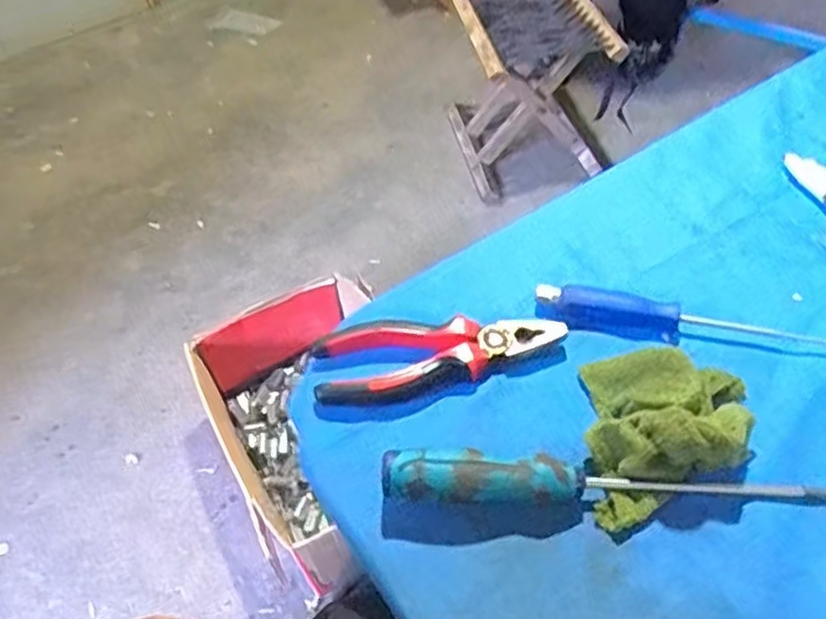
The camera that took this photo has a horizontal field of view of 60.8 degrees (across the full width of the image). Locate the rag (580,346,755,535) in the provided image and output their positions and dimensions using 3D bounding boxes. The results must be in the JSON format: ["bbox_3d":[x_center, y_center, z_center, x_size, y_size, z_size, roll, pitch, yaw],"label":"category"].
[{"bbox_3d":[0.145,0.064,0.393,0.093,0.045,0.103,-3,50,3],"label":"rag"}]

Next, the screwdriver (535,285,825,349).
[{"bbox_3d":[0.174,0.007,0.450,0.186,0.018,0.019,9,52,12],"label":"screwdriver"}]

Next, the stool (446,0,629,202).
[{"bbox_3d":[0.246,-0.478,1.479,0.300,0.301,0.294,-10,51,-5],"label":"stool"}]

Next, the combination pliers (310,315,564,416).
[{"bbox_3d":[0.017,0.033,0.442,0.153,0.019,0.057,-3,50,3],"label":"combination pliers"}]

